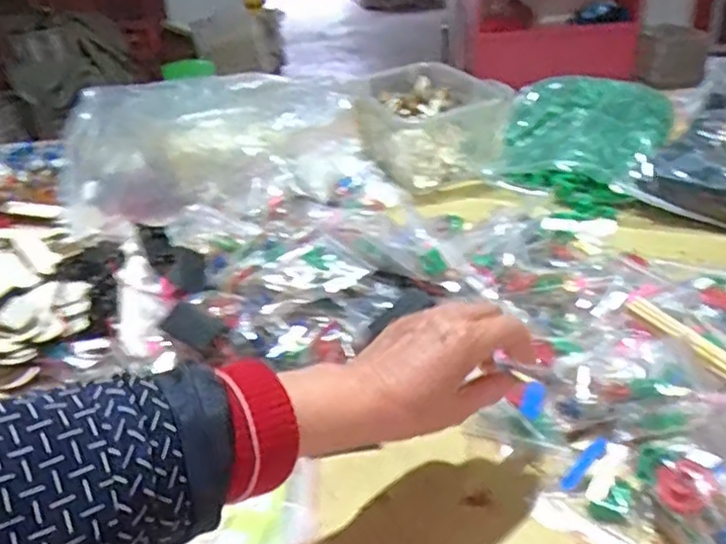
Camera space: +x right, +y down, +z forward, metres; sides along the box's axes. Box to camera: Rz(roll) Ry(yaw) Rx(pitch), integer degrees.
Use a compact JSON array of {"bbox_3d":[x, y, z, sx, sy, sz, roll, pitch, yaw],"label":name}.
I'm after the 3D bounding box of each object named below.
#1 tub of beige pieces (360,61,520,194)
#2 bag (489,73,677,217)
[{"bbox_3d":[0.119,-0.236,1.051,0.218,0.119,0.230,-1,34,1],"label":"tub of beige pieces"},{"bbox_3d":[0.312,-0.186,0.954,0.213,0.096,0.291,12,32,26],"label":"bag"}]

